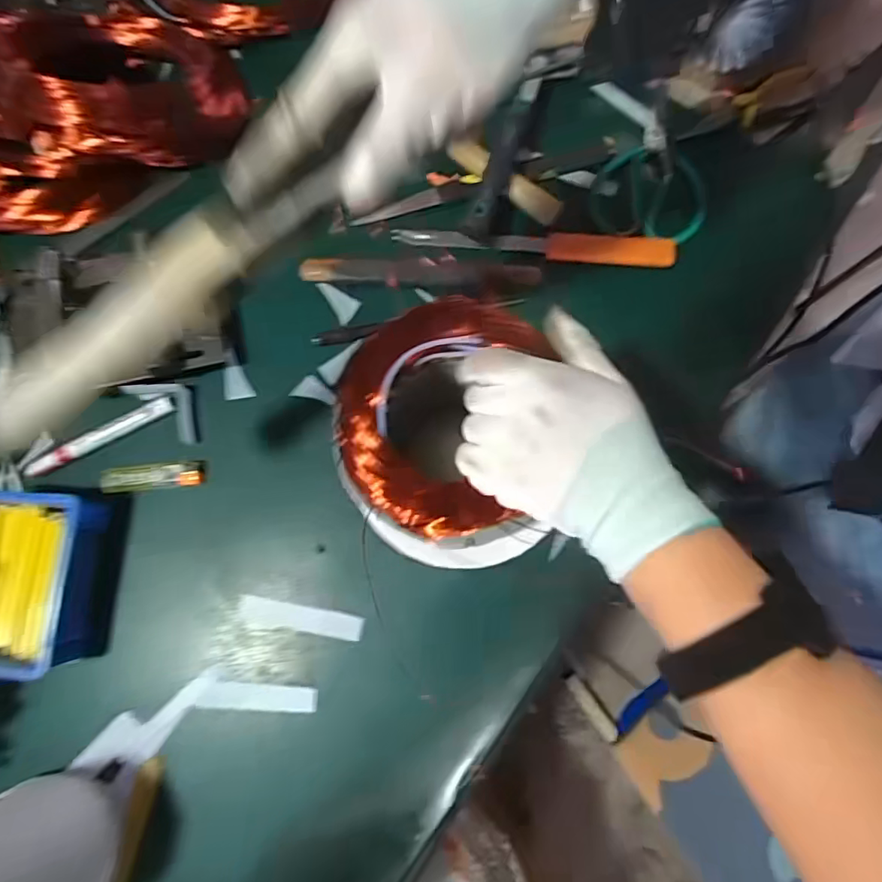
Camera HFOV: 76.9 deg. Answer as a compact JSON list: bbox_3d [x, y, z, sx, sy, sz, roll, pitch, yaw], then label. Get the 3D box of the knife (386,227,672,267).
[{"bbox_3d":[0.090,-0.197,0.545,0.270,0.022,0.029,6,79,1],"label":"knife"}]

